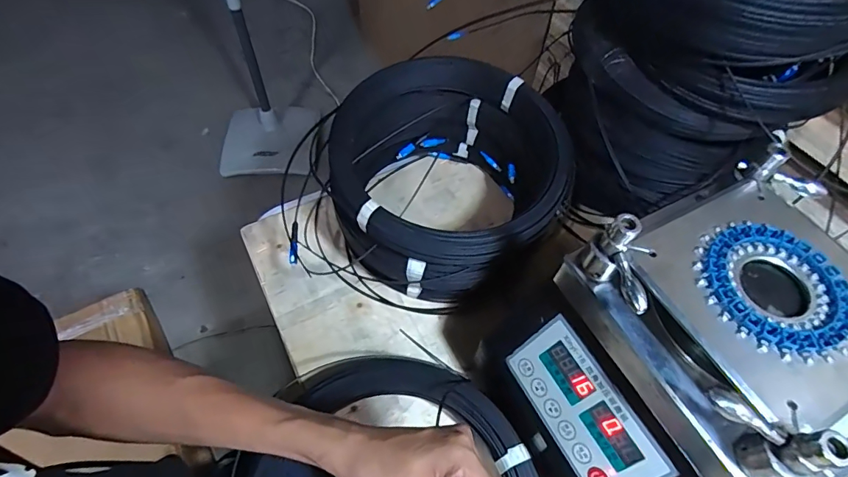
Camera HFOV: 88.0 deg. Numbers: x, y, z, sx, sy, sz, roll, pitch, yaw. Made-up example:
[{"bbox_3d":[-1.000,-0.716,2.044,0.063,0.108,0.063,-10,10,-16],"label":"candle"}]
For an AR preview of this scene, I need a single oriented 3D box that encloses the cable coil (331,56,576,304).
[{"bbox_3d":[0.031,-0.071,0.603,0.281,0.186,0.281,1,57,-1],"label":"cable coil"}]

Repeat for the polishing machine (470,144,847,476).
[{"bbox_3d":[0.231,0.114,0.430,0.273,0.259,0.221,-23,60,-16],"label":"polishing machine"}]

